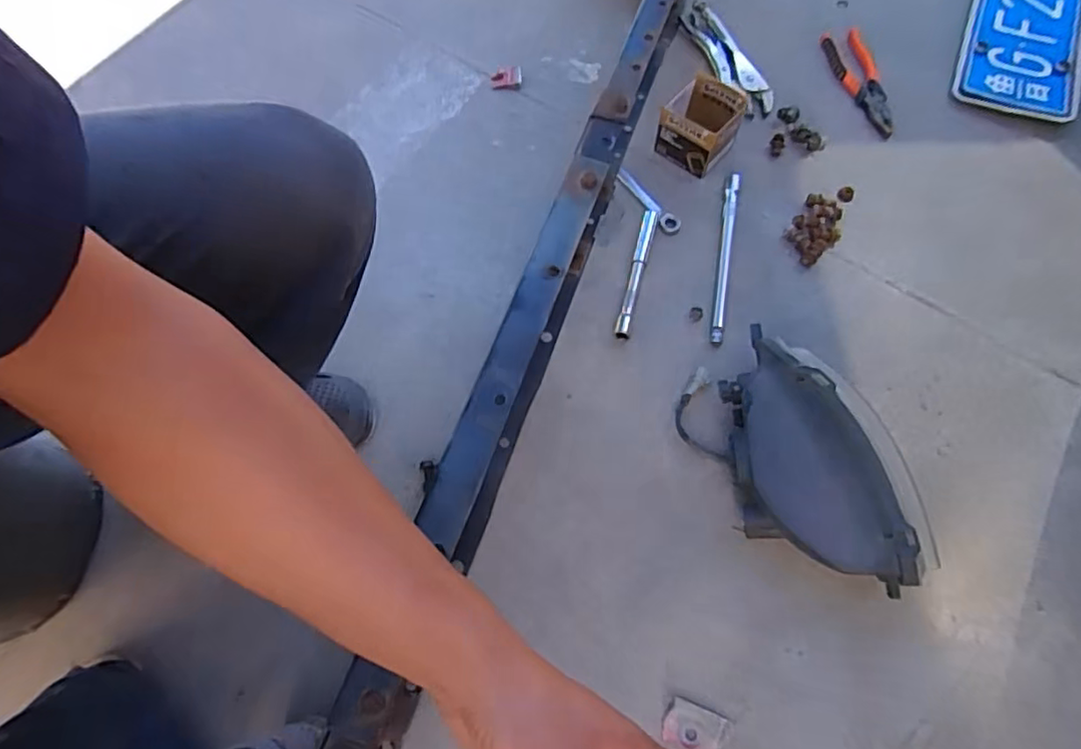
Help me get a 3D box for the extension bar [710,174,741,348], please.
[{"bbox_3d":[0.236,-0.149,0.794,0.019,0.017,0.247,10,68,3],"label":"extension bar"}]

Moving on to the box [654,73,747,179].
[{"bbox_3d":[0.215,-0.334,0.842,0.091,0.076,0.097,33,71,12],"label":"box"}]

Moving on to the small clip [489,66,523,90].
[{"bbox_3d":[-0.050,-0.437,0.918,0.046,0.016,0.034,-4,70,0],"label":"small clip"}]

